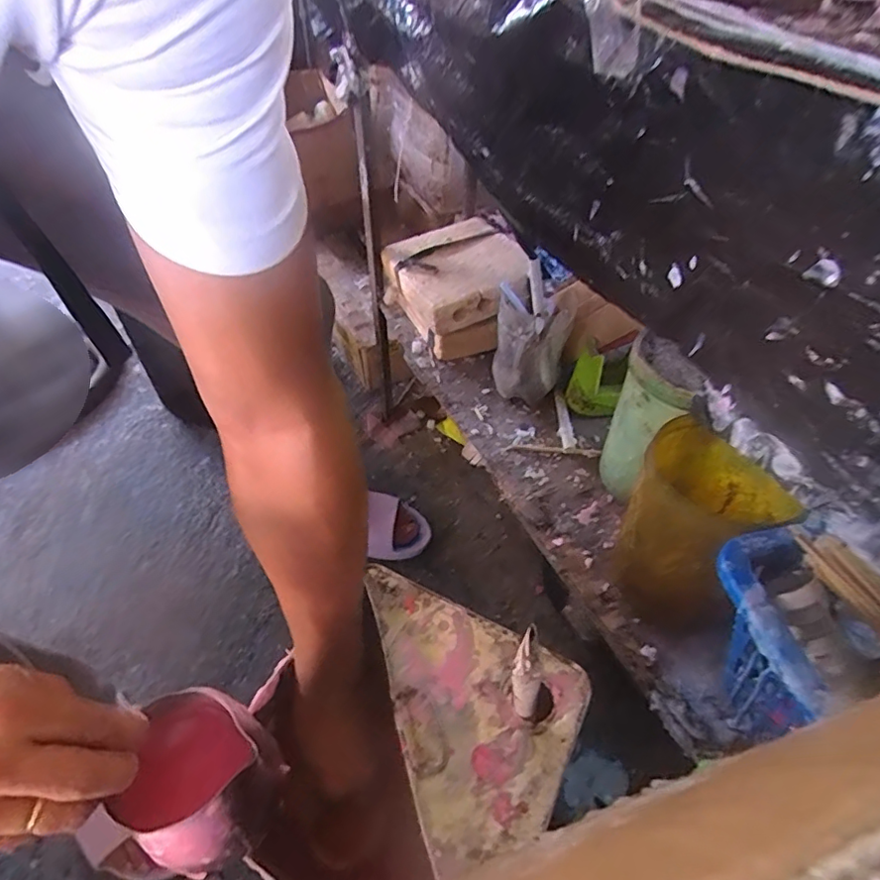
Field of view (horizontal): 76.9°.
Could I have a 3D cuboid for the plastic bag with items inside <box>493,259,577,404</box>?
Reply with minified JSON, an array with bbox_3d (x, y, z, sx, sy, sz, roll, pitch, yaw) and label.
[{"bbox_3d":[0.118,-0.129,0.719,0.090,0.178,0.077,12,48,11],"label":"plastic bag with items inside"}]

